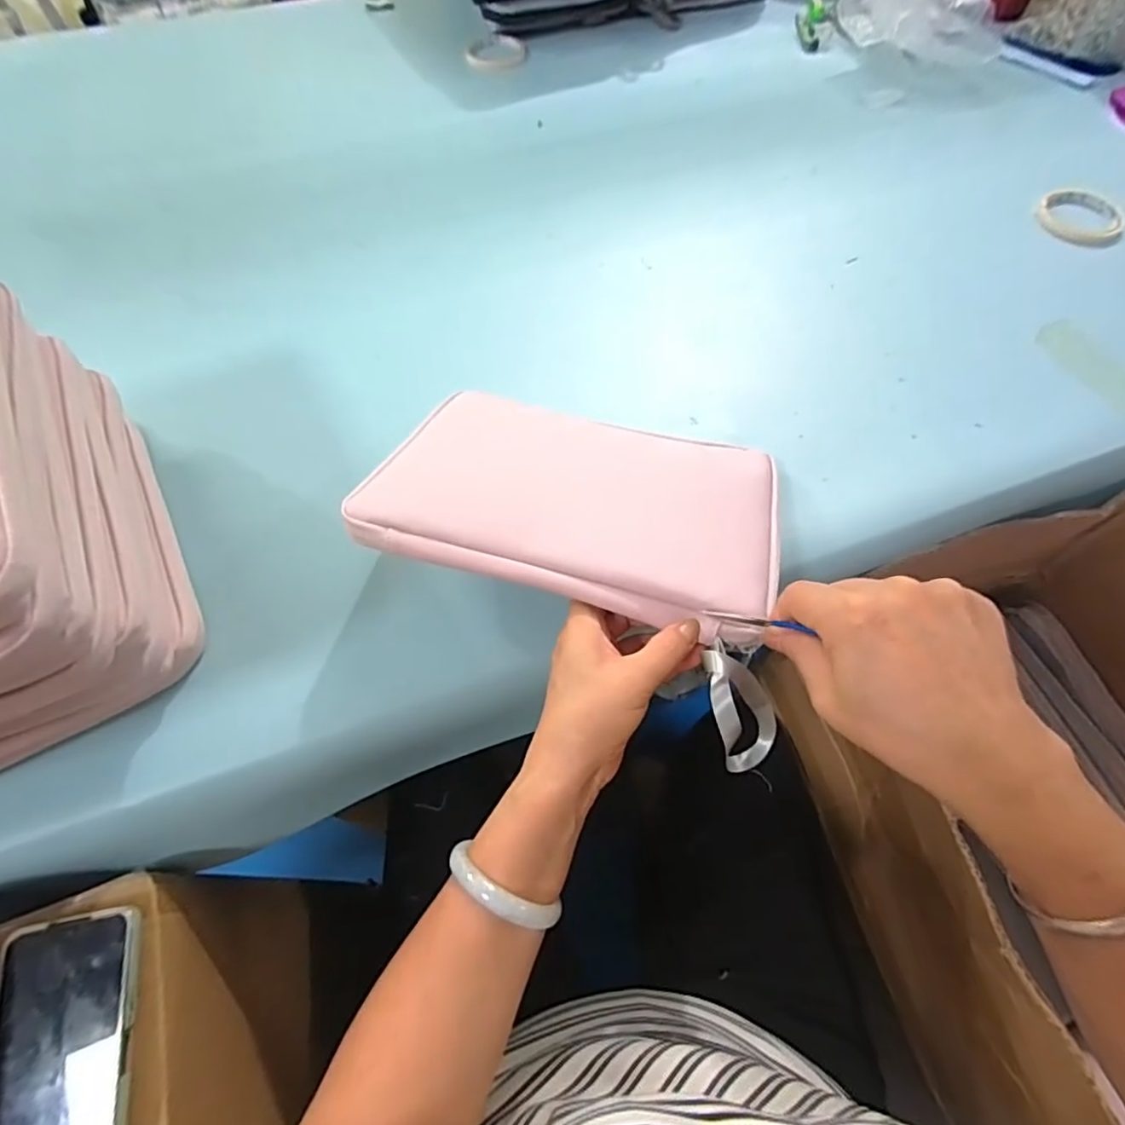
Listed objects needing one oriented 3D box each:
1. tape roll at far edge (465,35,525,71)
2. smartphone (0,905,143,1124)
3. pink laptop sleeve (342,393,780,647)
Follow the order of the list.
[{"bbox_3d":[-0.098,-0.764,0.886,0.084,0.007,0.099,16,63,9],"label":"tape roll at far edge"},{"bbox_3d":[-0.285,0.291,0.329,0.082,0.016,0.162,-10,62,-5],"label":"smartphone"},{"bbox_3d":[0.014,-0.054,0.425,0.279,0.023,0.194,13,43,5],"label":"pink laptop sleeve"}]

